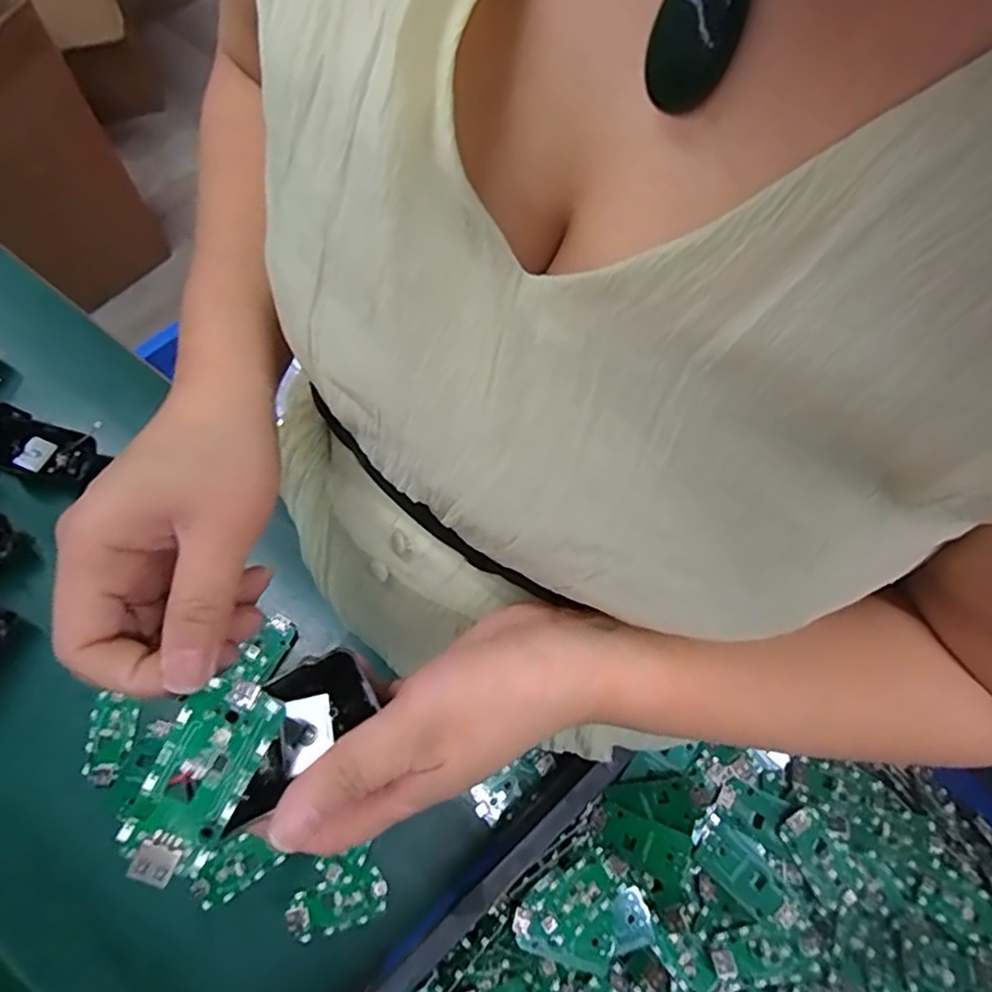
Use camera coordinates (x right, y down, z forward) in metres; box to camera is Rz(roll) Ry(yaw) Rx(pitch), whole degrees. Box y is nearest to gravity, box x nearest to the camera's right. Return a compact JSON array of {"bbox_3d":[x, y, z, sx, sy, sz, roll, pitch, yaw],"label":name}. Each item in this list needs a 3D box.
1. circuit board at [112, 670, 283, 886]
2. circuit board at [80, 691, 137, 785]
[{"bbox_3d":[-0.098,0.093,0.207,0.031,0.004,0.062,30,73,-11],"label":"circuit board"},{"bbox_3d":[-0.275,0.173,0.444,0.030,0.005,0.059,-2,67,-6],"label":"circuit board"}]

